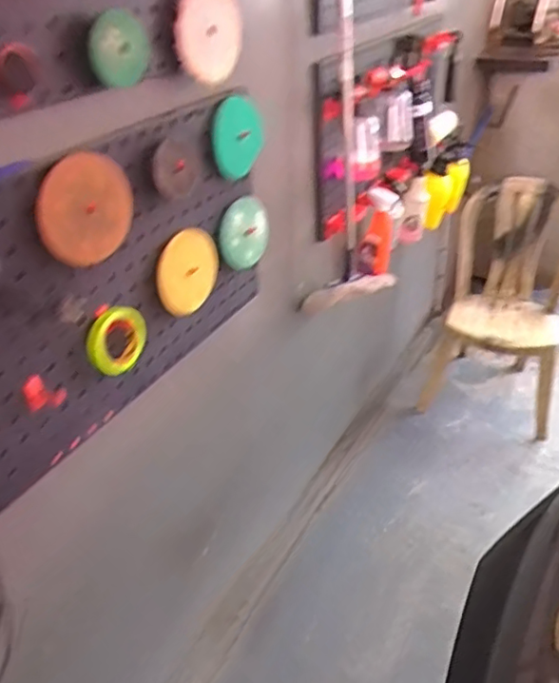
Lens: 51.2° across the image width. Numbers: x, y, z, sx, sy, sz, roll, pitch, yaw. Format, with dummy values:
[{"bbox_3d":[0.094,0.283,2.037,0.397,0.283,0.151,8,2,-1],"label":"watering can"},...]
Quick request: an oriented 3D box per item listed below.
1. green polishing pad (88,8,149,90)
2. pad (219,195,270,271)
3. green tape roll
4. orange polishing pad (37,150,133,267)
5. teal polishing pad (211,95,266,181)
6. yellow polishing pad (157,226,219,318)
[{"bbox_3d":[-0.211,-0.391,0.787,0.012,0.093,0.116,27,22,14],"label":"green polishing pad"},{"bbox_3d":[-0.068,-0.210,1.153,0.023,0.143,0.130,19,41,31],"label":"pad"},{"bbox_3d":[-0.254,0.000,0.917,0.106,0.120,0.023,-31,42,-33],"label":"green tape roll"},{"bbox_3d":[-0.257,-0.175,0.783,0.027,0.146,0.149,18,41,30],"label":"orange polishing pad"},{"bbox_3d":[-0.071,-0.369,1.050,0.034,0.130,0.151,9,37,20],"label":"teal polishing pad"},{"bbox_3d":[-0.156,-0.116,1.007,0.024,0.145,0.140,17,41,30],"label":"yellow polishing pad"}]

